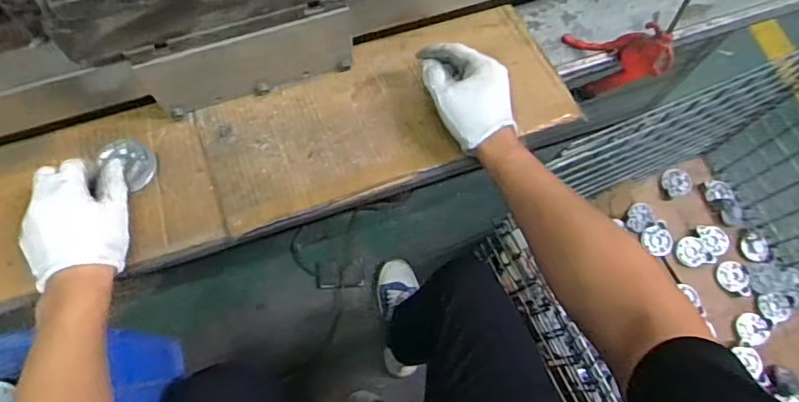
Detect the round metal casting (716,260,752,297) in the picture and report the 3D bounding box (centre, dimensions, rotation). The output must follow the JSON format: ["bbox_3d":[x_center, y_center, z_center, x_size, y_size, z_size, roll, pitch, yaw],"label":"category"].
[{"bbox_3d":[0.760,0.176,1.273,0.066,0.011,0.077,-3,66,15],"label":"round metal casting"}]

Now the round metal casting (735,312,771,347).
[{"bbox_3d":[0.795,0.289,1.254,0.068,0.016,0.071,1,72,-2],"label":"round metal casting"}]

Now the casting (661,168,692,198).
[{"bbox_3d":[0.657,-0.044,1.317,0.072,0.022,0.069,1,72,-2],"label":"casting"}]

